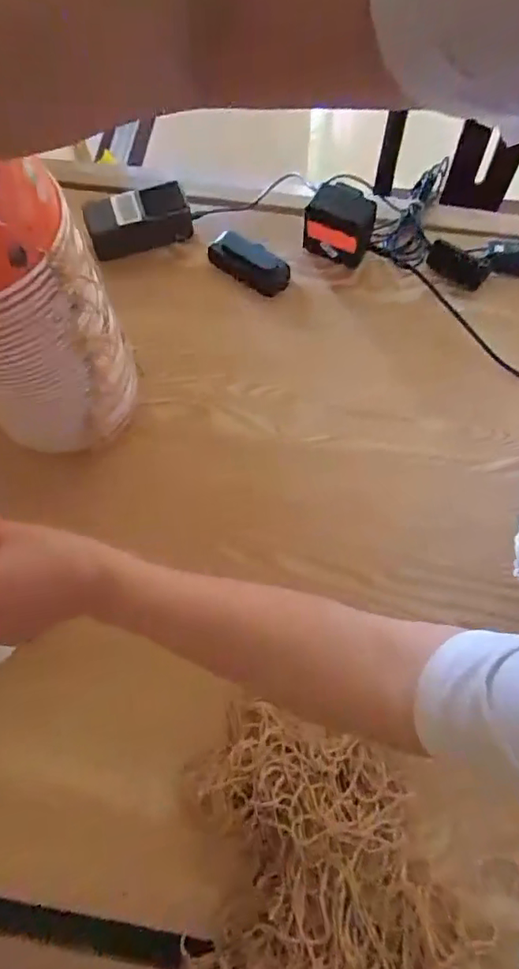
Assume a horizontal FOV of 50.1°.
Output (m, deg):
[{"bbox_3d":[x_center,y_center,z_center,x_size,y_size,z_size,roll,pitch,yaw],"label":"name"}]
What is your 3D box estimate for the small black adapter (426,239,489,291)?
[{"bbox_3d":[0.251,-0.278,0.707,0.077,0.019,0.043,26,71,11],"label":"small black adapter"}]

